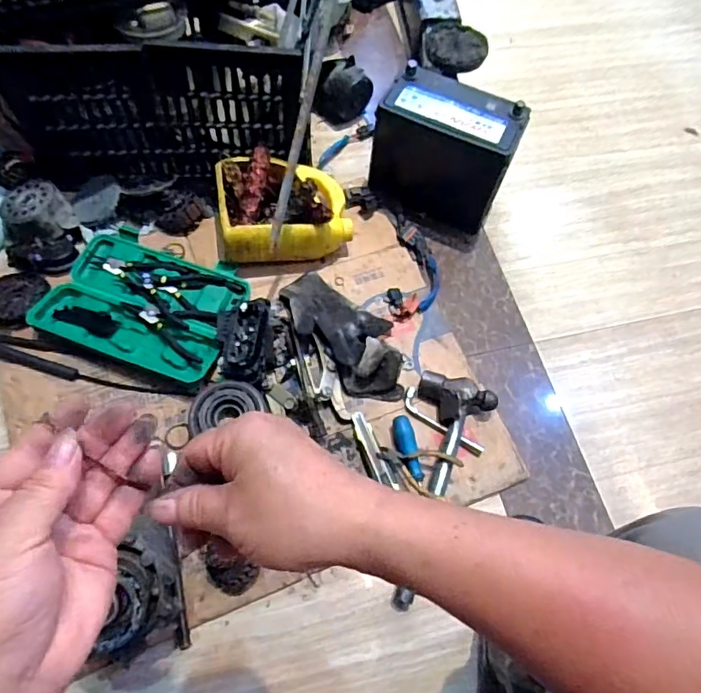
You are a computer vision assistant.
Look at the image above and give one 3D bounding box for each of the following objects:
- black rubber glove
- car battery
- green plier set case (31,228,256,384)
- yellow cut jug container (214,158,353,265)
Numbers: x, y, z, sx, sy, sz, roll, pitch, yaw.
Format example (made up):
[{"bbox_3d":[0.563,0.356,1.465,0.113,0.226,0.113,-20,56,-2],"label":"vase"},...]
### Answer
[{"bbox_3d":[-0.009,-0.026,0.848,0.260,0.068,0.130,39,68,16],"label":"black rubber glove"},{"bbox_3d":[0.162,-0.334,0.951,0.222,0.211,0.138,26,65,10],"label":"car battery"},{"bbox_3d":[-0.330,-0.078,0.863,0.297,0.030,0.218,21,64,8],"label":"green plier set case"},{"bbox_3d":[-0.112,-0.236,0.910,0.213,0.116,0.175,-8,64,-7],"label":"yellow cut jug container"}]

